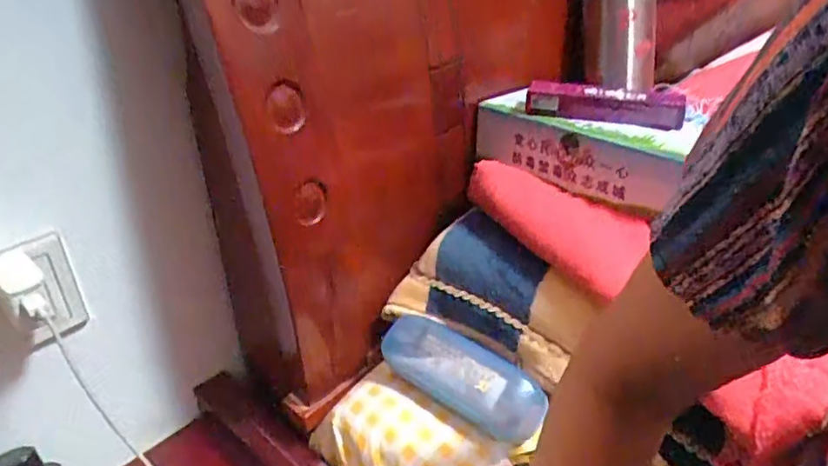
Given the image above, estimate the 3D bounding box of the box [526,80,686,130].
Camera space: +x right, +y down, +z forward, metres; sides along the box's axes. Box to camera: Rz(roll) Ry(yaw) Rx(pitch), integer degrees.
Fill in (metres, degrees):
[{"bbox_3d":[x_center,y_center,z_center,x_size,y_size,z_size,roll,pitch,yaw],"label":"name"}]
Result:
[{"bbox_3d":[0.178,-0.123,0.575,0.139,0.022,0.047,12,36,18],"label":"box"}]

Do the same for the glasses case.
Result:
[{"bbox_3d":[0.041,0.131,0.561,0.165,0.047,0.062,25,42,33],"label":"glasses case"}]

